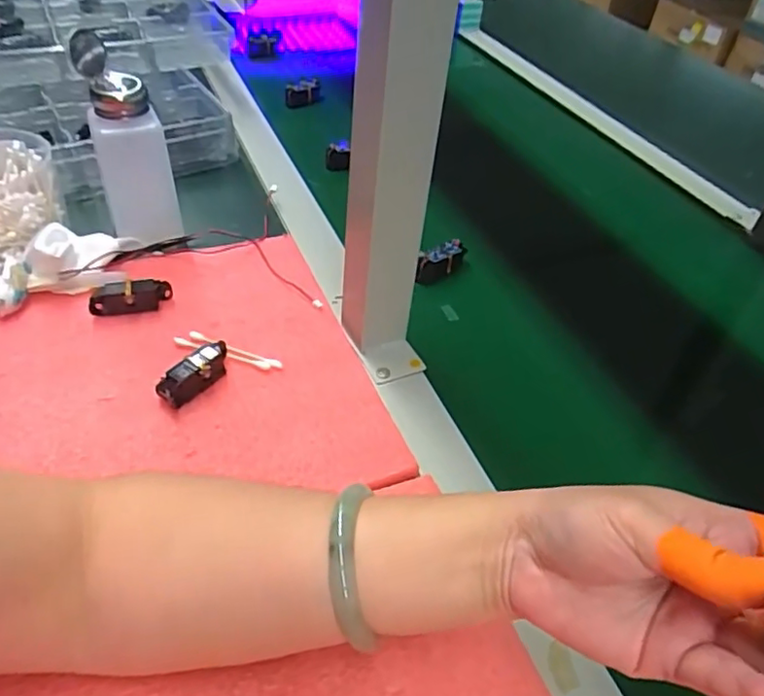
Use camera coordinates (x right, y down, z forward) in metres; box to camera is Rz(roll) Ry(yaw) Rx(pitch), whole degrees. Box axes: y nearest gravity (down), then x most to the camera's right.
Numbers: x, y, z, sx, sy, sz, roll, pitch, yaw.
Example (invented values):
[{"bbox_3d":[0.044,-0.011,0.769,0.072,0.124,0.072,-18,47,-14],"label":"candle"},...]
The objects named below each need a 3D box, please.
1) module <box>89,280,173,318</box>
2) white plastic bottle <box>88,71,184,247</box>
[{"bbox_3d":[-0.185,-0.036,0.449,0.055,0.018,0.019,-6,45,-12],"label":"module"},{"bbox_3d":[-0.197,-0.148,0.486,0.053,0.120,0.045,-14,47,-20],"label":"white plastic bottle"}]

